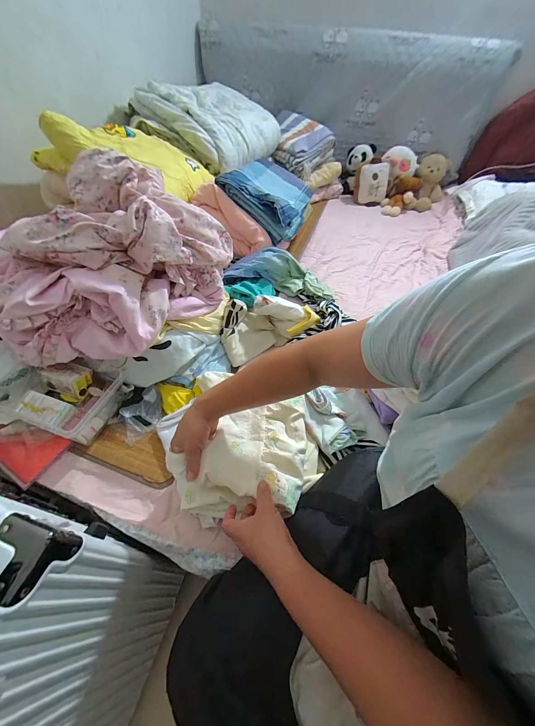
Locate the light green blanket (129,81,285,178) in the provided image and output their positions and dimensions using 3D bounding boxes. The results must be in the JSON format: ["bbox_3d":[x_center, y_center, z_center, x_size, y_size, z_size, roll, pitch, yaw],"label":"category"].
[{"bbox_3d":[-0.197,-0.954,1.034,0.619,0.173,0.405,-28,59,-23],"label":"light green blanket"}]

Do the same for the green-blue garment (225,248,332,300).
[{"bbox_3d":[0.047,-0.284,0.847,0.350,0.098,0.144,15,51,-10],"label":"green-blue garment"}]

